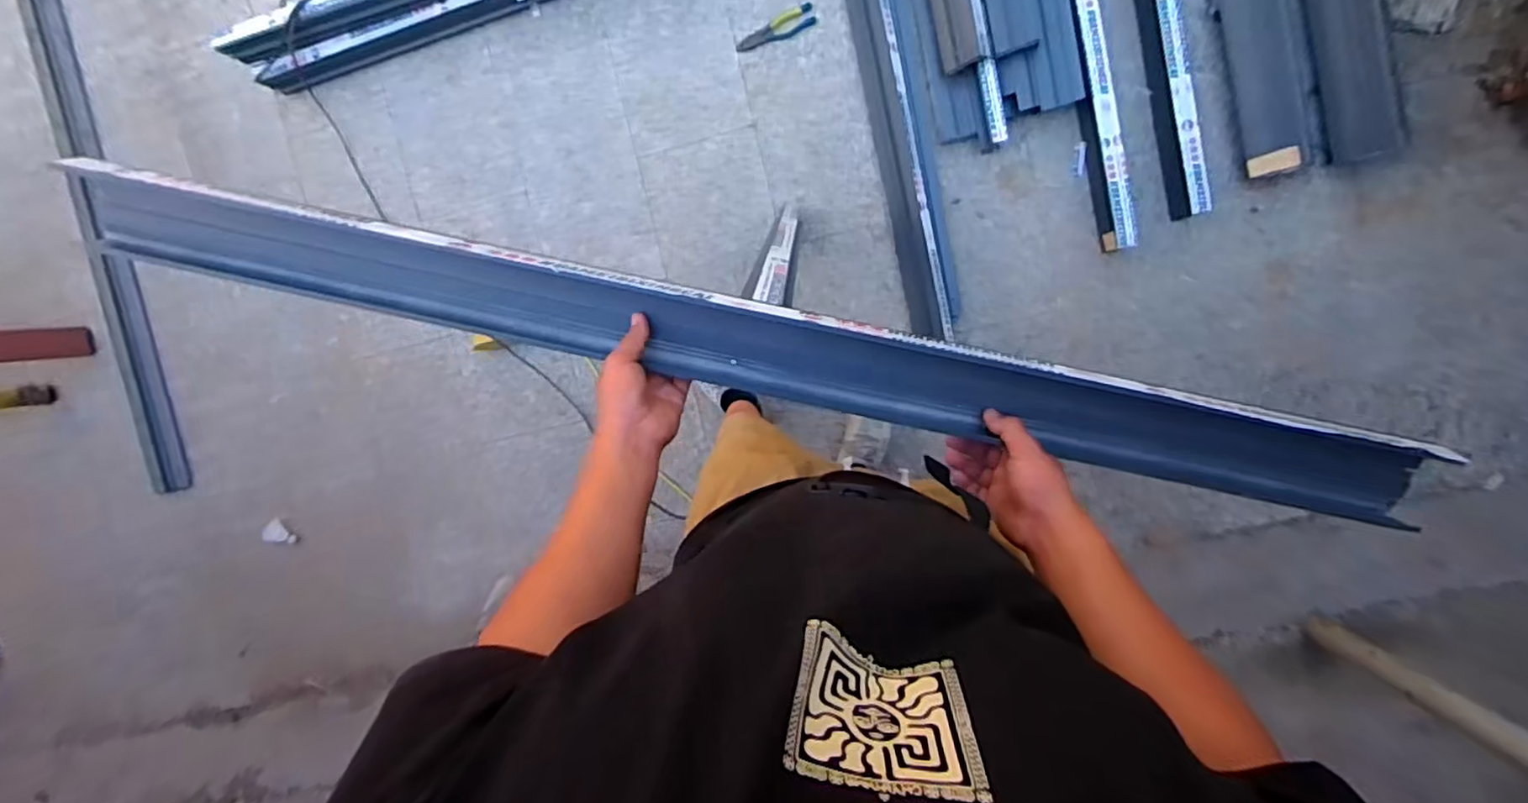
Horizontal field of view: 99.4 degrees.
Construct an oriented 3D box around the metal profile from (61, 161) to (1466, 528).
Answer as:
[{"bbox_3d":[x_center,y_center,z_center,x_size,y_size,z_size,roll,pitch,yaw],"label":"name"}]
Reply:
[{"bbox_3d":[-0.001,-0.054,0.680,1.406,0.090,0.095,12,97,-2],"label":"metal profile"}]

